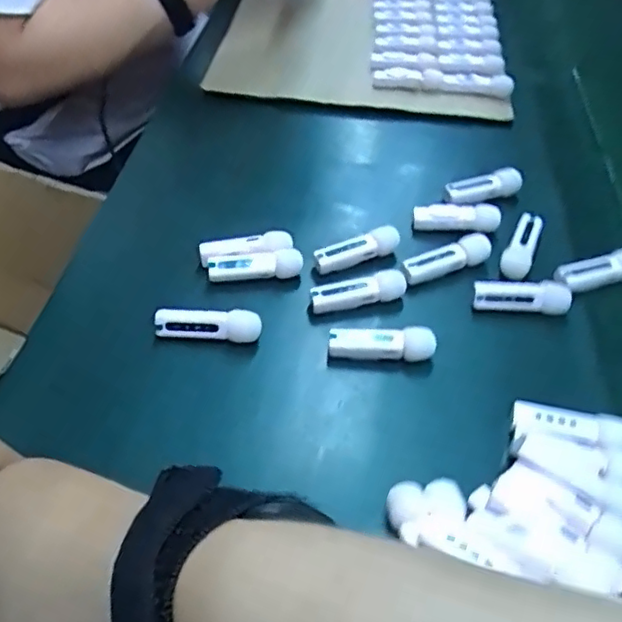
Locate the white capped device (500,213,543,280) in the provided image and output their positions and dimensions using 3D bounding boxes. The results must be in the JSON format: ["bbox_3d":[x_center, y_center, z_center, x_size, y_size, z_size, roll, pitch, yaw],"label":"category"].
[{"bbox_3d":[0.153,-0.046,0.447,0.020,0.017,0.060,25,52,17],"label":"white capped device"}]

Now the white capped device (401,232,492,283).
[{"bbox_3d":[0.095,-0.036,0.437,0.068,0.020,0.017,-19,53,-19],"label":"white capped device"}]

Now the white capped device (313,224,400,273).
[{"bbox_3d":[0.032,-0.044,0.436,0.061,0.018,0.014,-17,52,-17],"label":"white capped device"}]

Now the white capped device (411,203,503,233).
[{"bbox_3d":[0.108,-0.071,0.463,0.063,0.016,0.021,3,48,16],"label":"white capped device"}]

